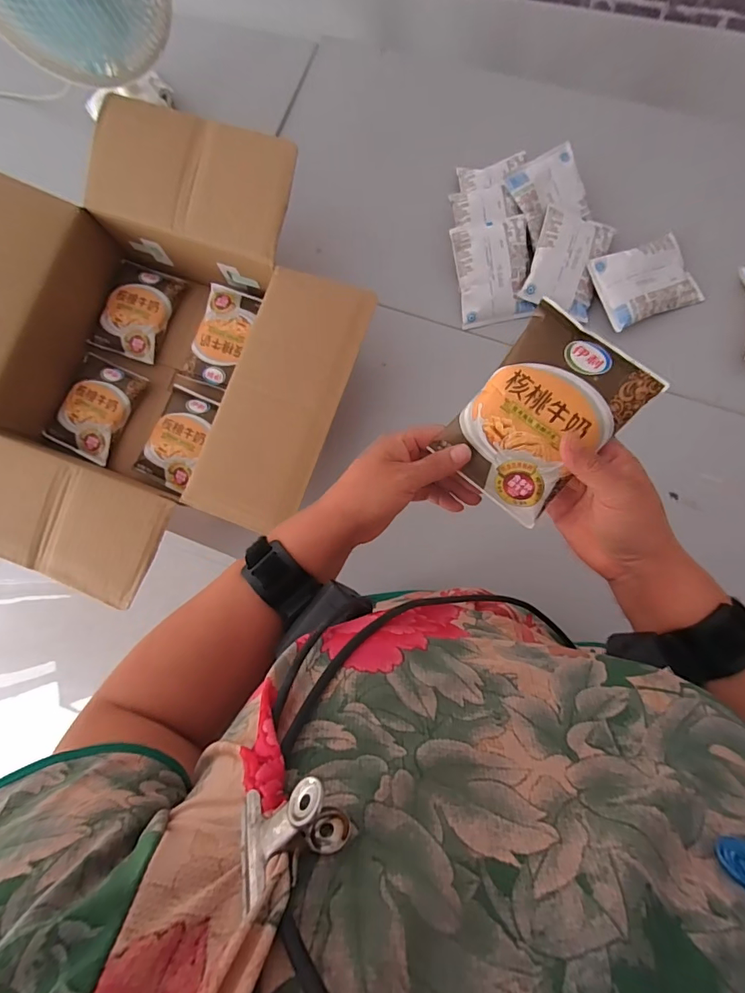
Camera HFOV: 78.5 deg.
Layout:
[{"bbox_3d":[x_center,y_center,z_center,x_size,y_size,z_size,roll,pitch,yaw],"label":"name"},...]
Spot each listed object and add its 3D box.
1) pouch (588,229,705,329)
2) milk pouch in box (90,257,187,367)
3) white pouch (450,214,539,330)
[{"bbox_3d":[0.355,-0.280,0.591,0.127,0.020,0.094,-23,80,1],"label":"pouch"},{"bbox_3d":[-0.335,-0.261,0.640,0.098,0.020,0.129,18,83,7],"label":"milk pouch in box"},{"bbox_3d":[0.163,-0.299,0.608,0.096,0.016,0.128,-8,98,10],"label":"white pouch"}]

